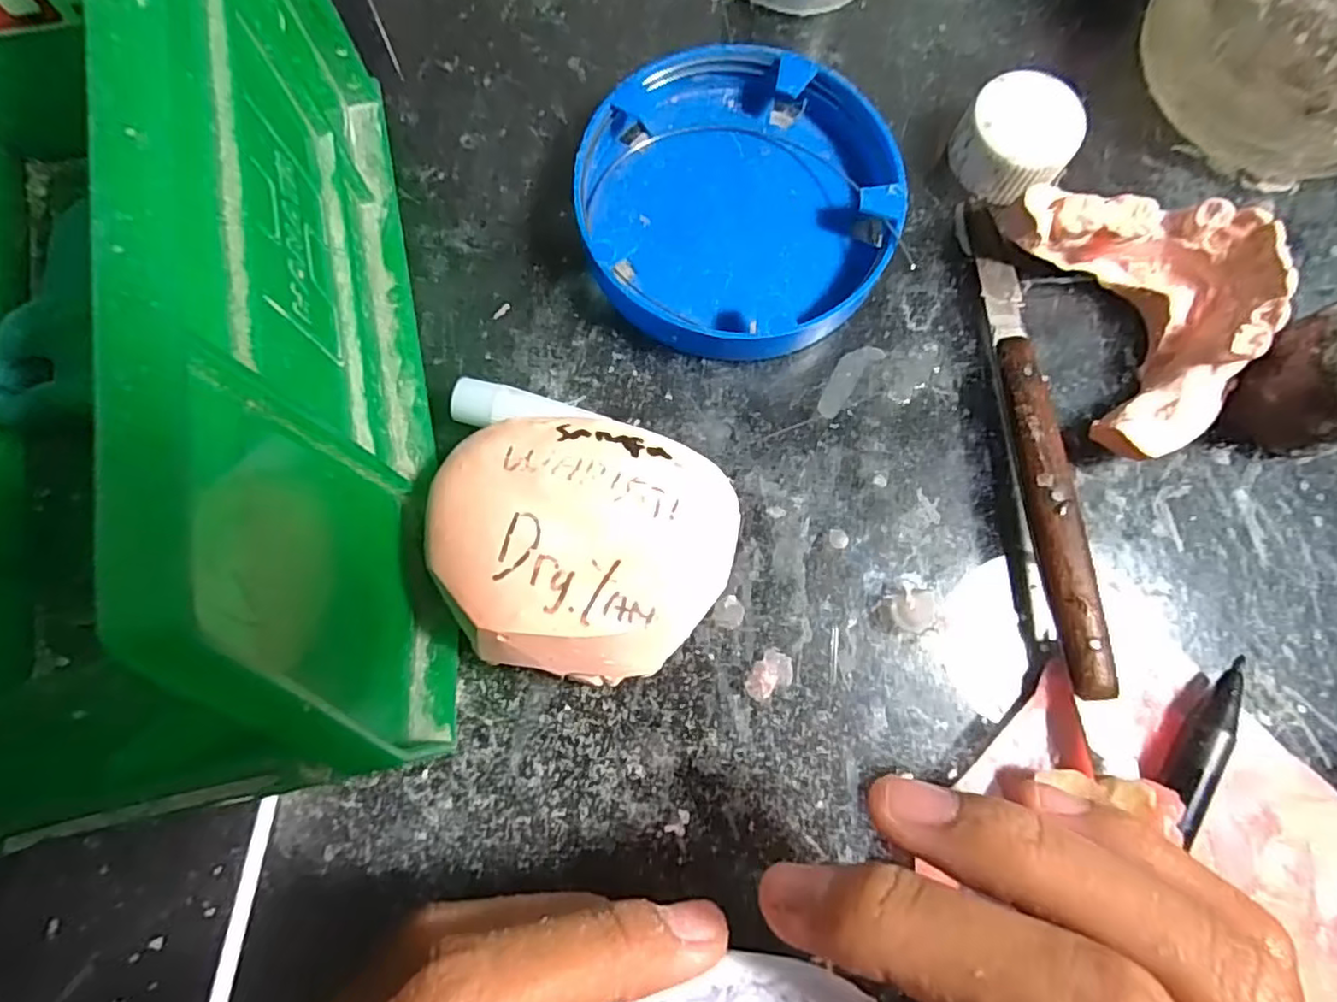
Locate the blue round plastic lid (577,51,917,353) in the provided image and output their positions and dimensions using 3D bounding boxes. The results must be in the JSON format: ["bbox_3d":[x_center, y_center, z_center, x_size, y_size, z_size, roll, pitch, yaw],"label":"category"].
[{"bbox_3d":[0.017,-0.075,0.164,0.078,0.015,0.078,0,78,0],"label":"blue round plastic lid"}]

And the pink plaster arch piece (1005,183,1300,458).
[{"bbox_3d":[0.114,-0.046,0.154,0.045,0.026,0.065,-19,79,-4],"label":"pink plaster arch piece"}]

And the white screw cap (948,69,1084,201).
[{"bbox_3d":[0.090,-0.093,0.168,0.026,0.017,0.027,0,78,0],"label":"white screw cap"}]

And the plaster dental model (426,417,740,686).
[{"bbox_3d":[-0.018,0.010,0.139,0.060,0.031,0.051,13,78,2],"label":"plaster dental model"}]

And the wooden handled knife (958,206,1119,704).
[{"bbox_3d":[0.086,-0.018,0.155,0.011,0.012,0.123,-4,78,-1],"label":"wooden handled knife"}]

